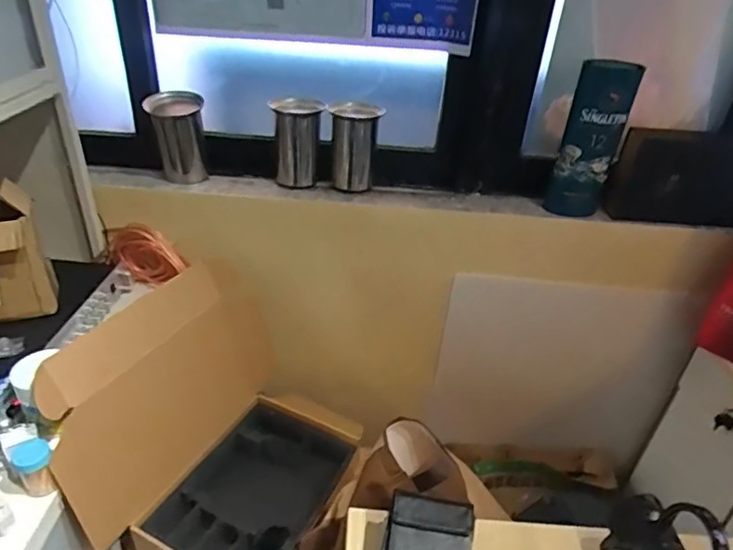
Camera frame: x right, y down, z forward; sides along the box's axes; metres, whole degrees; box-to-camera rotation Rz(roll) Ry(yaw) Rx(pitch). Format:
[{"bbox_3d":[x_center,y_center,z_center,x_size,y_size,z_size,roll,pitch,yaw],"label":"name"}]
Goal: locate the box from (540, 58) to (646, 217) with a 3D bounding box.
[{"bbox_3d":[0.436,-0.256,1.040,0.095,0.296,0.079,27,39,31],"label":"box"}]

